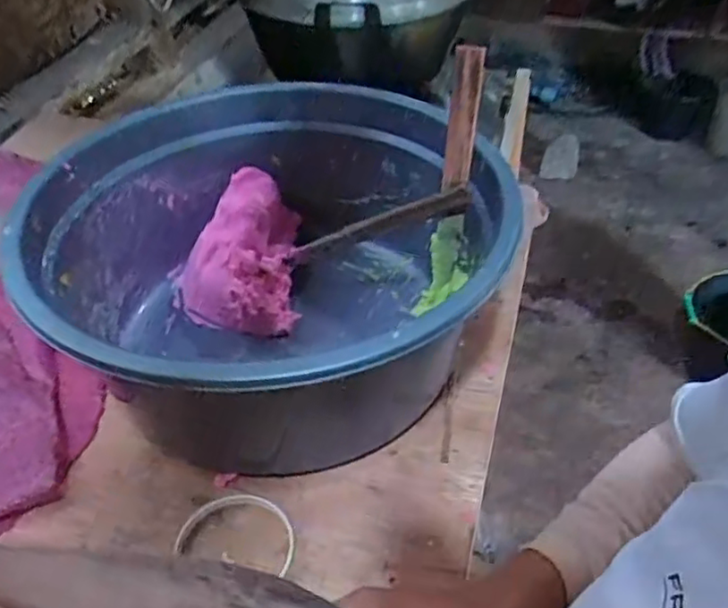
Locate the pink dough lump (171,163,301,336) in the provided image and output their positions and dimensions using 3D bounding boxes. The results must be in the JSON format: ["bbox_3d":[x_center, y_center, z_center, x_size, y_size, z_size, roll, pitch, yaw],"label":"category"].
[{"bbox_3d":[-0.136,-0.054,0.689,0.131,0.085,0.170,-4,44,-2],"label":"pink dough lump"}]

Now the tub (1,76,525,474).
[{"bbox_3d":[-0.079,-0.026,0.598,0.387,0.180,0.385,-1,44,1],"label":"tub"}]

